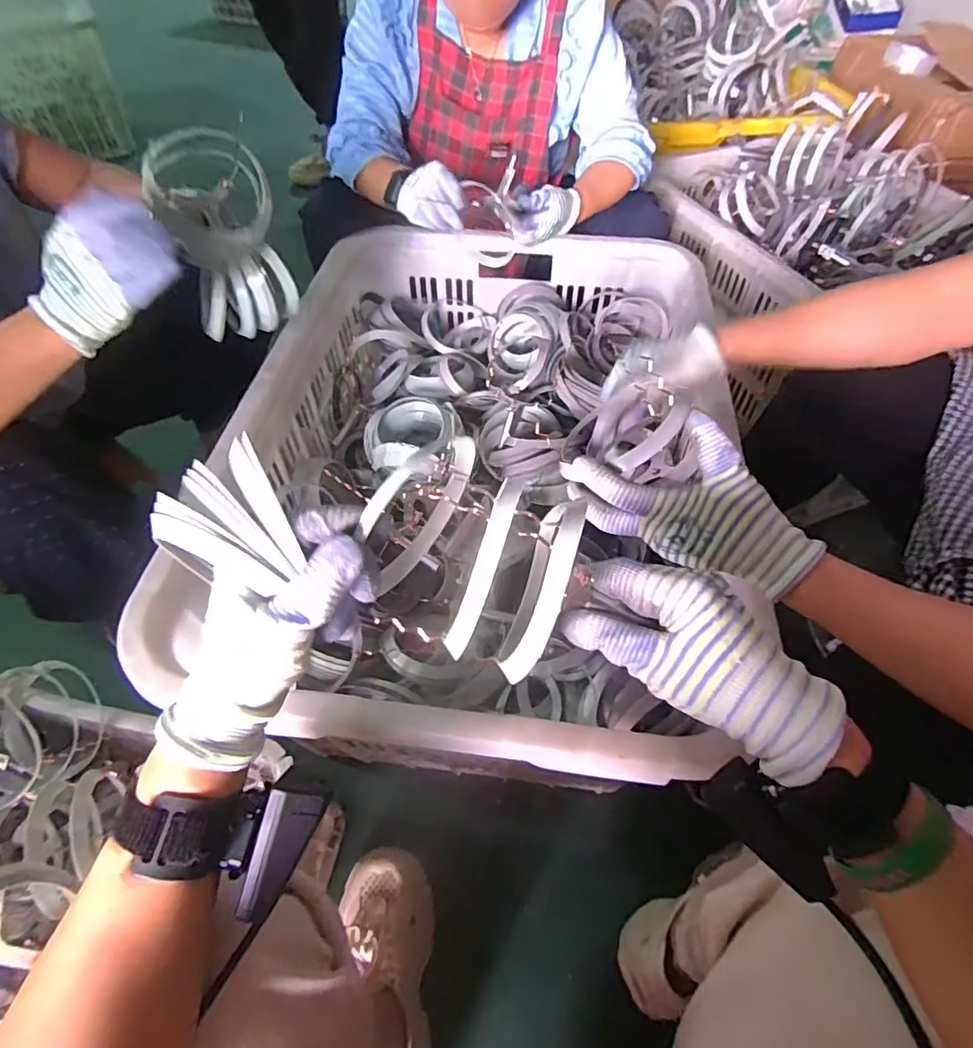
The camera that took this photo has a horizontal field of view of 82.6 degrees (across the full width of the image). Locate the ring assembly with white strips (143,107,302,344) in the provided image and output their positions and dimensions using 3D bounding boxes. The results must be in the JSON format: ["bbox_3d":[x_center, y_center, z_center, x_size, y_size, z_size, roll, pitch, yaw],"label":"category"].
[{"bbox_3d":[-0.286,-0.323,0.621,0.106,0.180,0.108,-14,54,-9],"label":"ring assembly with white strips"}]

